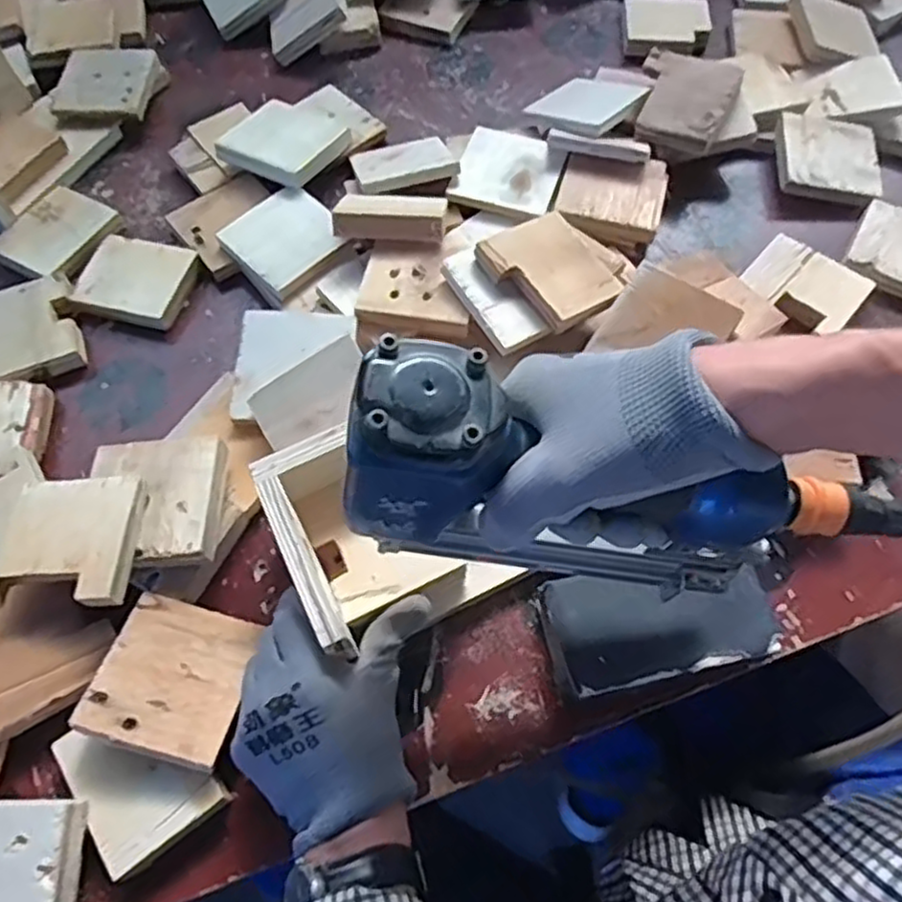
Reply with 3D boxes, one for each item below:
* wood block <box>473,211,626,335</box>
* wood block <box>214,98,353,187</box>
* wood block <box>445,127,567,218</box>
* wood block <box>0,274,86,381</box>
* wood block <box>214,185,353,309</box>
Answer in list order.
[{"bbox_3d":[0.077,-0.140,0.565,0.081,0.018,0.094,-29,73,-26],"label":"wood block"},{"bbox_3d":[-0.156,-0.291,0.681,0.093,0.020,0.095,26,56,12],"label":"wood block"},{"bbox_3d":[0.054,-0.256,0.661,0.093,0.014,0.096,16,62,7],"label":"wood block"},{"bbox_3d":[-0.358,-0.099,0.605,0.089,0.016,0.099,-18,64,-11],"label":"wood block"},{"bbox_3d":[-0.143,-0.183,0.629,0.089,0.013,0.097,-37,69,-19],"label":"wood block"}]

